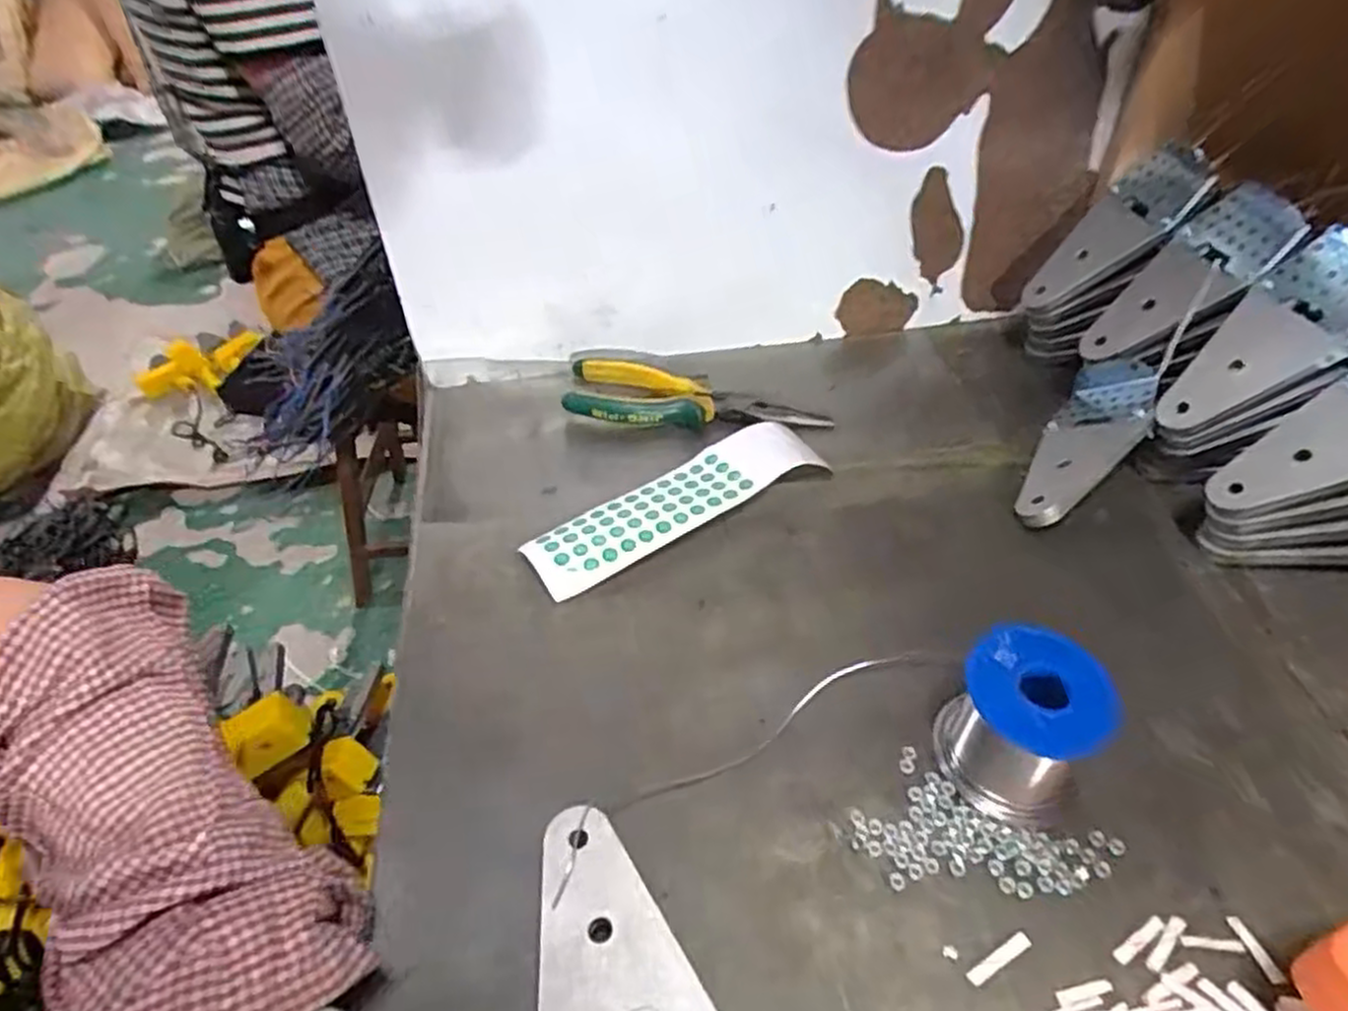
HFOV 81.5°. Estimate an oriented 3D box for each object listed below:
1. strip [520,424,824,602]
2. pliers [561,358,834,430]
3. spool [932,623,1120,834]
[{"bbox_3d":[0.001,-0.002,0.520,0.208,0.019,0.057,-25,48,-21],"label":"strip"},{"bbox_3d":[0.017,-0.080,0.584,0.190,0.026,0.056,4,45,7],"label":"pliers"},{"bbox_3d":[0.164,0.102,0.371,0.065,0.065,0.069,-1,44,1],"label":"spool"}]

